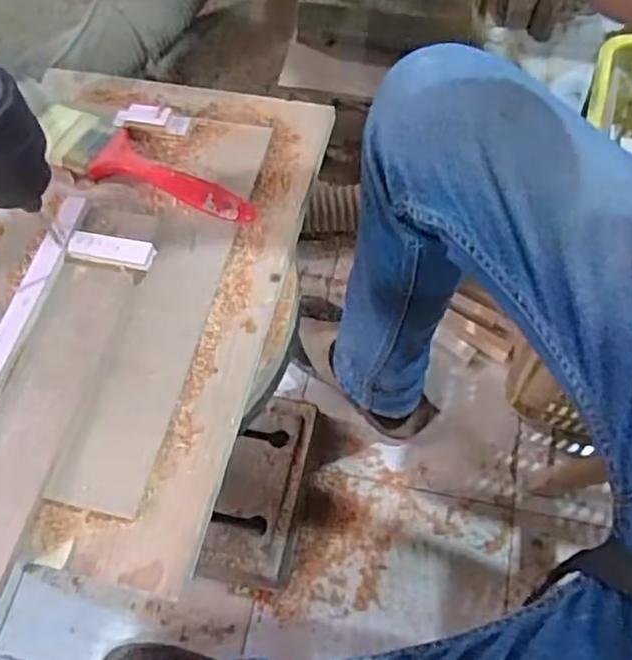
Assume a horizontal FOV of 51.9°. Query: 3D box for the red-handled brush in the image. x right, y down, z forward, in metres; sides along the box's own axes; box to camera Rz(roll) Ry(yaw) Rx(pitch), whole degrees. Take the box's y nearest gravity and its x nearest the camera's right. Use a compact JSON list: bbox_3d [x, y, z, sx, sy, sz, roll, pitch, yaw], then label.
[{"bbox_3d":[-0.123,-0.122,0.472,0.179,0.015,0.048,20,65,13],"label":"red-handled brush"}]

